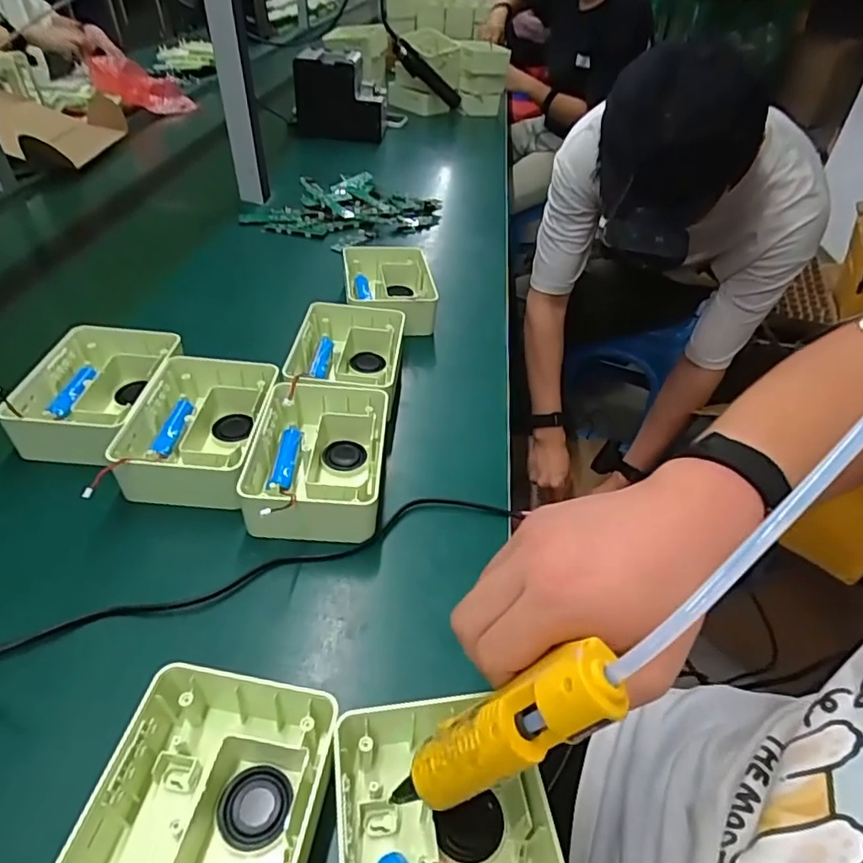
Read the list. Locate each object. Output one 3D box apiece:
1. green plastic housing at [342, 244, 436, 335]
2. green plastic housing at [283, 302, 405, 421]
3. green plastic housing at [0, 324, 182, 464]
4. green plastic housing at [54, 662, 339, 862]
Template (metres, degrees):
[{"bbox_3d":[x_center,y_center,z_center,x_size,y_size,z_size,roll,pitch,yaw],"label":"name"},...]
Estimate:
[{"bbox_3d":[-0.050,-0.175,0.708,0.115,0.049,0.149,-5,42,-9],"label":"green plastic housing"},{"bbox_3d":[-0.087,-0.077,0.595,0.117,0.045,0.148,3,42,0],"label":"green plastic housing"},{"bbox_3d":[-0.304,-0.038,0.524,0.112,0.045,0.149,5,42,2],"label":"green plastic housing"},{"bbox_3d":[-0.114,0.195,0.290,0.104,0.049,0.154,8,42,5],"label":"green plastic housing"}]

